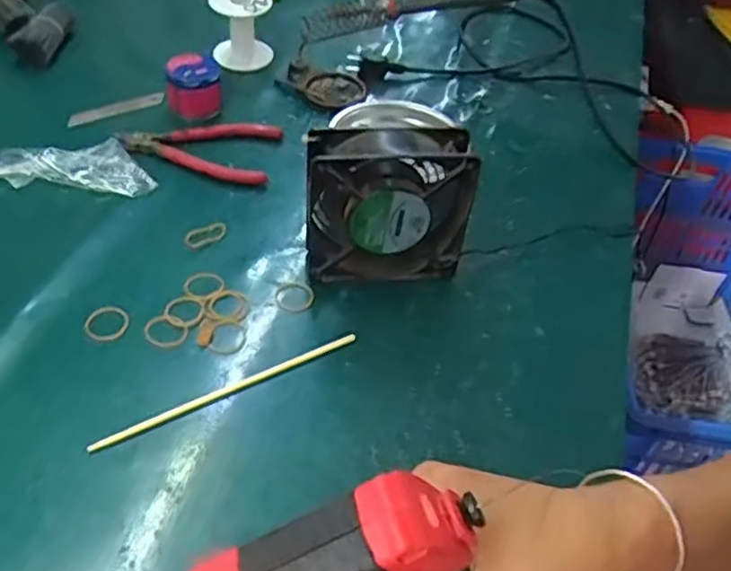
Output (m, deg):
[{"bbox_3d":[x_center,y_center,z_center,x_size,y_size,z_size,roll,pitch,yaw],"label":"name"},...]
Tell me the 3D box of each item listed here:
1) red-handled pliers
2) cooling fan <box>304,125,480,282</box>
[{"bbox_3d":[-0.160,-0.128,0.658,0.150,0.021,0.081,2,45,-4],"label":"red-handled pliers"},{"bbox_3d":[0.016,-0.059,0.531,0.123,0.121,0.049,-1,45,-8],"label":"cooling fan"}]

